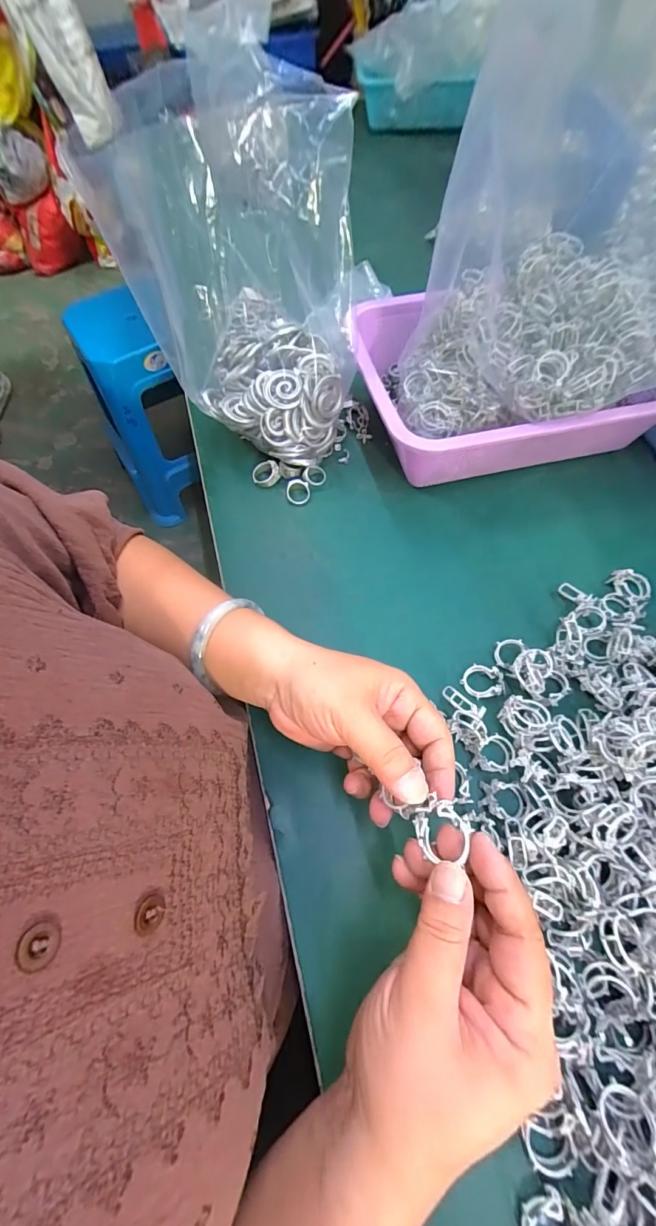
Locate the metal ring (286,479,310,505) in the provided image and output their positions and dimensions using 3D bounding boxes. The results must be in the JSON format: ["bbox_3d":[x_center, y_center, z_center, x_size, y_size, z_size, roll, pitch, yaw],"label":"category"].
[{"bbox_3d":[-0.030,-0.122,0.421,0.024,0.004,0.027,-3,79,-7],"label":"metal ring"}]

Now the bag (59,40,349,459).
[{"bbox_3d":[-0.054,-0.255,0.366,0.142,0.243,0.116,9,63,6],"label":"bag"}]

